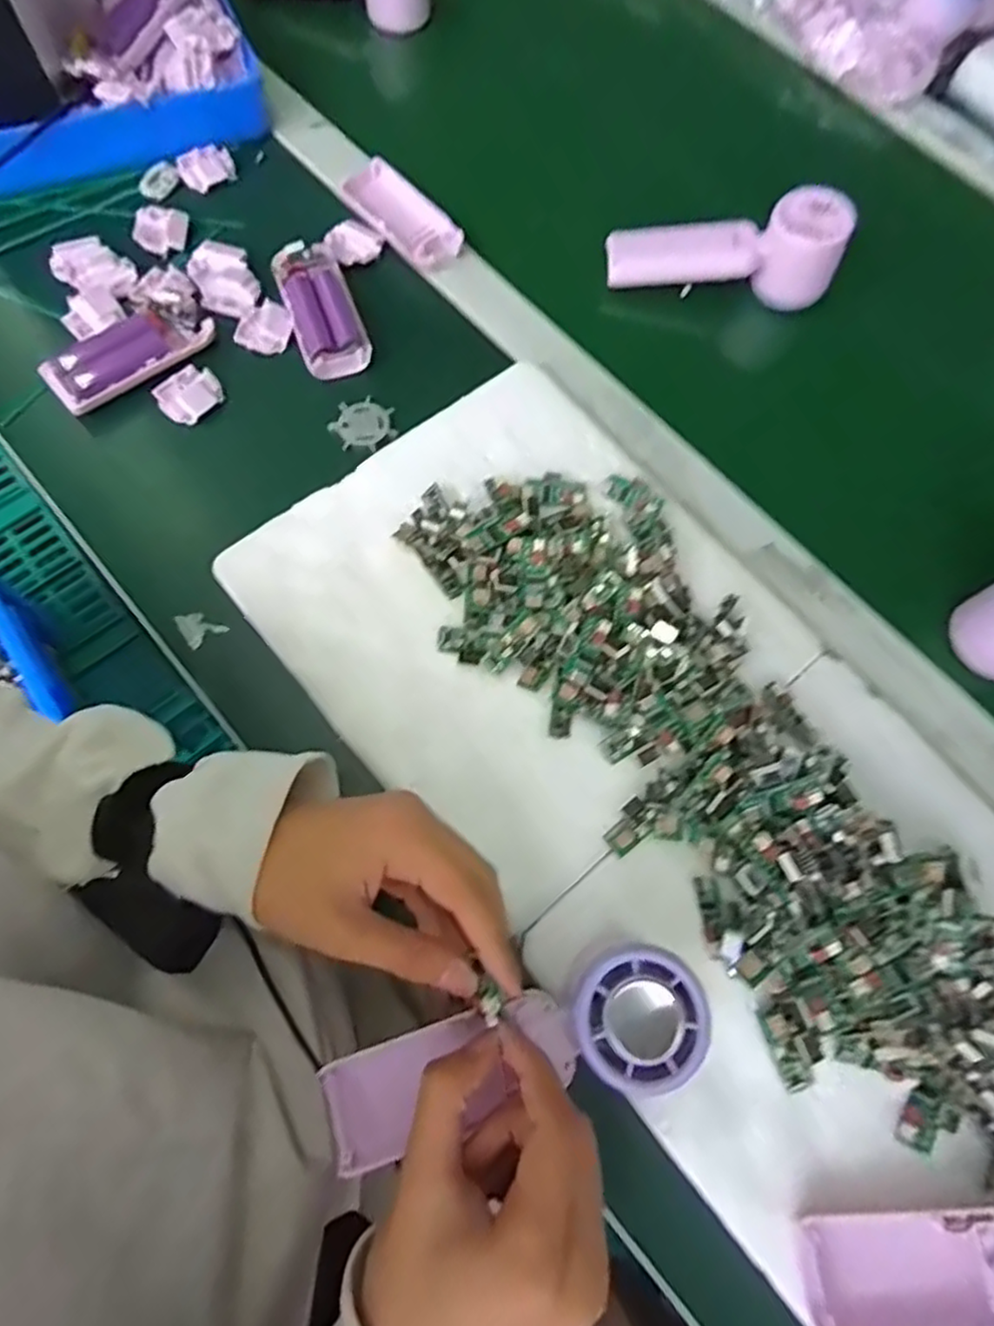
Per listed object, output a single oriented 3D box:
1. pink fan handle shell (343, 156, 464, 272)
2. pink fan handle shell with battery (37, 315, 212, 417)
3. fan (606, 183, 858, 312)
[{"bbox_3d":[-0.069,-0.331,0.494,0.047,0.014,0.104,-40,77,-15],"label":"pink fan handle shell"},{"bbox_3d":[-0.239,-0.203,0.434,0.106,0.019,0.036,-36,76,-14],"label":"pink fan handle shell with battery"},{"bbox_3d":[0.163,-0.303,0.481,0.159,0.055,0.050,4,70,-1],"label":"fan"}]

